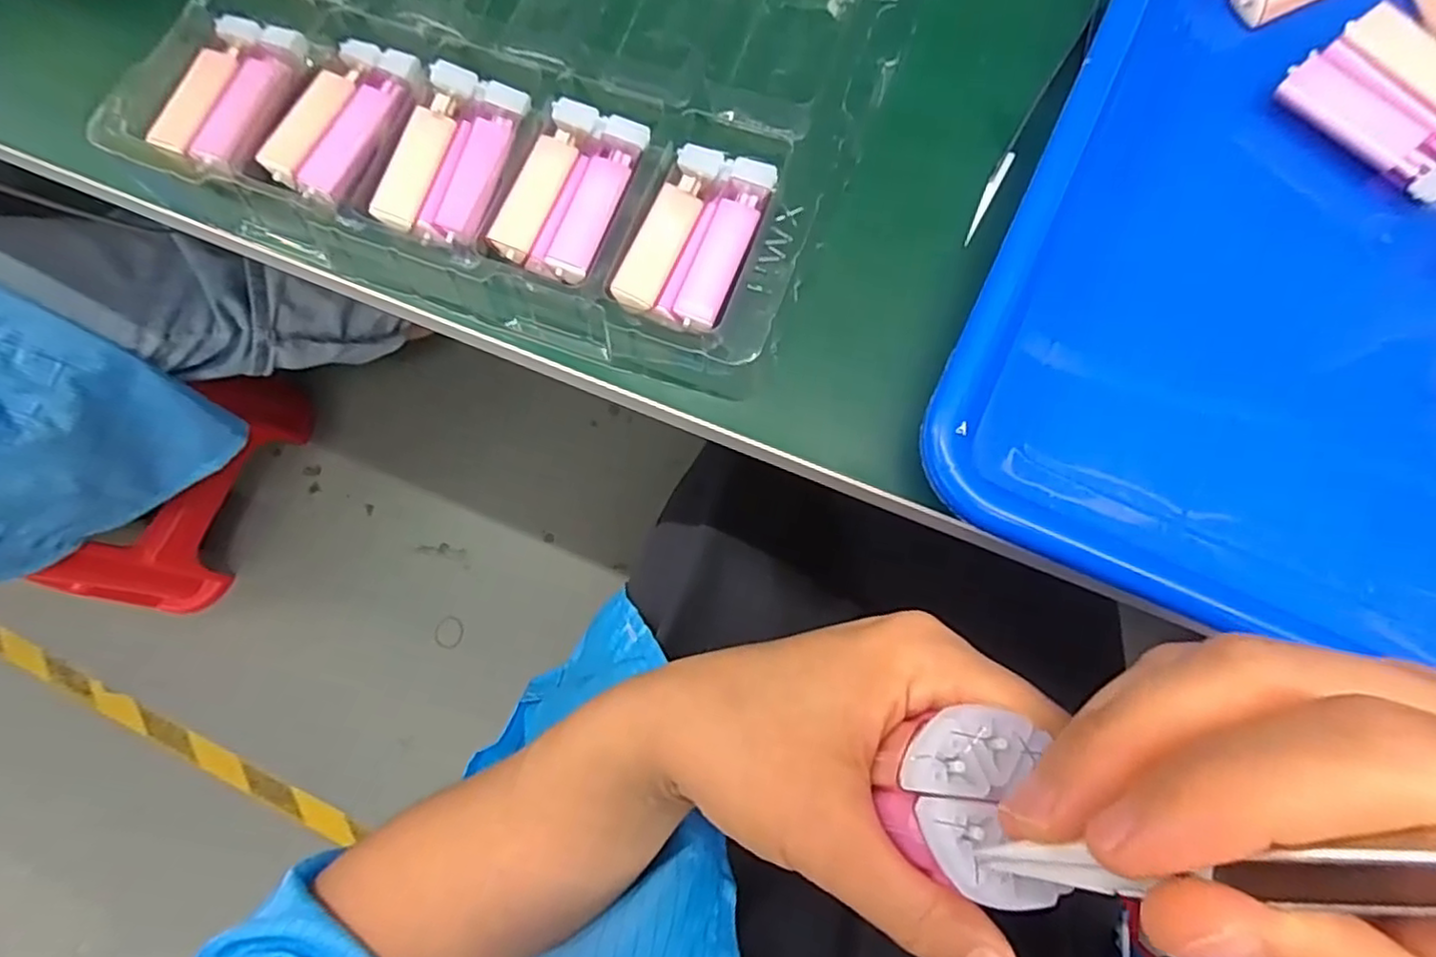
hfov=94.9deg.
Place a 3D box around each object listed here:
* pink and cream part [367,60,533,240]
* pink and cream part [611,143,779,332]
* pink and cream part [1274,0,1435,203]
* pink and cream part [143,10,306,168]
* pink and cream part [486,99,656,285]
[{"bbox_3d":[-0.107,-0.130,0.263,0.039,0.015,0.069,16,79,8],"label":"pink and cream part"},{"bbox_3d":[-0.008,-0.092,0.250,0.039,0.012,0.070,22,80,9],"label":"pink and cream part"},{"bbox_3d":[0.246,-0.135,0.241,0.067,0.027,0.046,43,83,12],"label":"pink and cream part"},{"bbox_3d":[-0.201,-0.161,0.273,0.042,0.011,0.070,16,79,8],"label":"pink and cream part"},{"bbox_3d":[-0.057,-0.112,0.256,0.039,0.010,0.070,21,79,9],"label":"pink and cream part"}]

